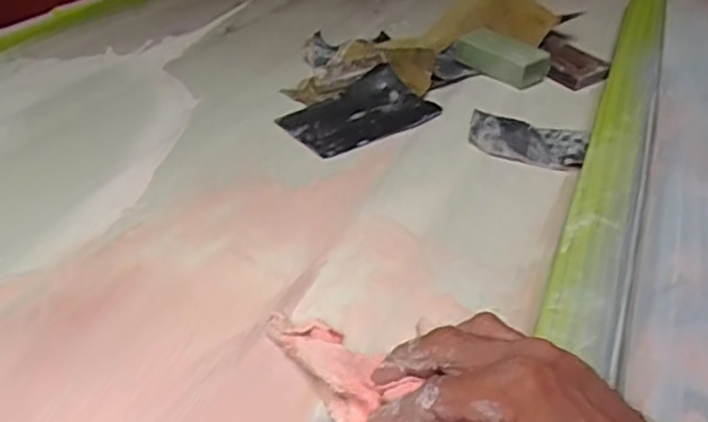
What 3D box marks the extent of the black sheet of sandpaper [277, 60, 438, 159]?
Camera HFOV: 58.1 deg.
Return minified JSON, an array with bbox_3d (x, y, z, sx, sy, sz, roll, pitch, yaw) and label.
[{"bbox_3d":[0.002,-0.108,0.670,0.144,0.024,0.124,-22,37,-17],"label":"black sheet of sandpaper"}]

